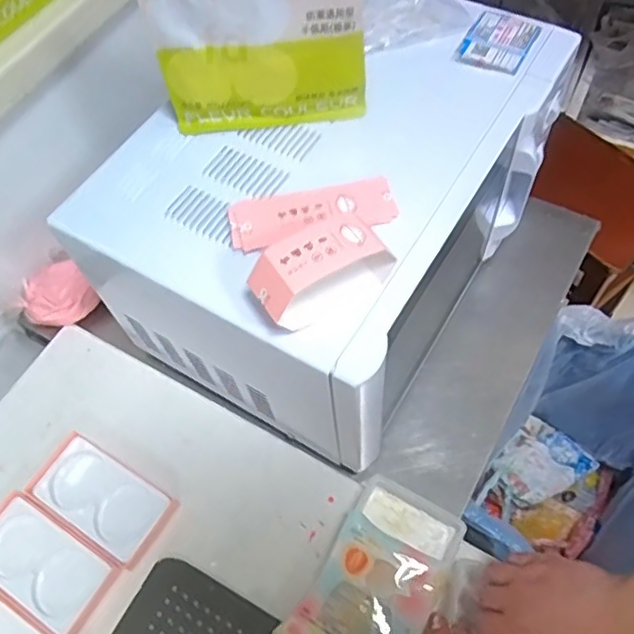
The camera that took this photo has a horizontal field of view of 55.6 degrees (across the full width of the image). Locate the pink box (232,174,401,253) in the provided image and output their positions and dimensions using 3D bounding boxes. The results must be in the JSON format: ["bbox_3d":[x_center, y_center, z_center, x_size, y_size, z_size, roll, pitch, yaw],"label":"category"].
[{"bbox_3d":[-0.003,-0.088,0.511,0.139,0.007,0.055,-10,61,-1],"label":"pink box"}]

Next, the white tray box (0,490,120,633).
[{"bbox_3d":[-0.284,0.249,0.613,0.152,0.013,0.081,28,67,18],"label":"white tray box"}]

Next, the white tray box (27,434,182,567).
[{"bbox_3d":[-0.231,0.192,0.644,0.153,0.013,0.079,28,67,18],"label":"white tray box"}]

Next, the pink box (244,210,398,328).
[{"bbox_3d":[0.005,-0.033,0.449,0.107,0.059,0.047,-29,63,-11],"label":"pink box"}]

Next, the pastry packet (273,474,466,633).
[{"bbox_3d":[0.057,0.248,0.570,0.110,0.051,0.178,24,66,17],"label":"pastry packet"}]

